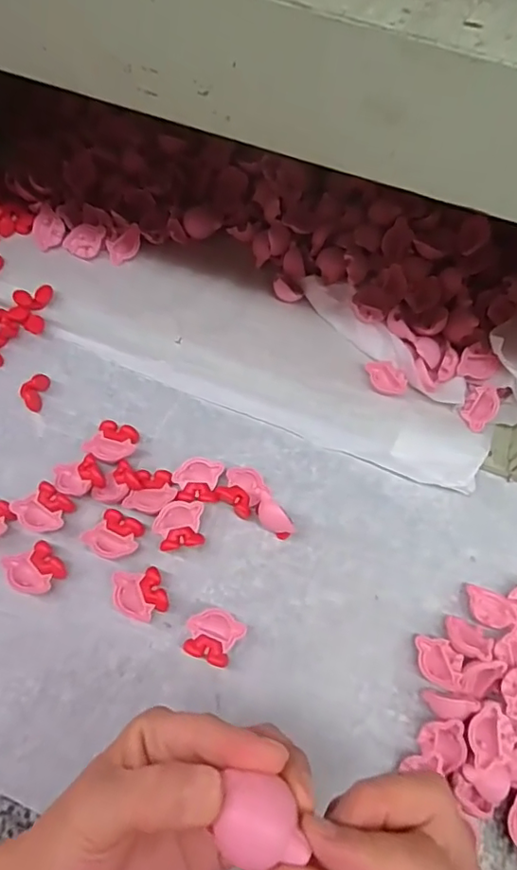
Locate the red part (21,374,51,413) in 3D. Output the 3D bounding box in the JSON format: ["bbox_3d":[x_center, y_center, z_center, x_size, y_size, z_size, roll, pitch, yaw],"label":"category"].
[{"bbox_3d":[-0.181,-0.035,0.435,0.015,0.013,0.031,8,65,-1],"label":"red part"}]

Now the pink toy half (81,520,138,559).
[{"bbox_3d":[-0.106,0.077,0.384,0.037,0.010,0.021,24,66,6],"label":"pink toy half"}]

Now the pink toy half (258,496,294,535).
[{"bbox_3d":[0.012,0.063,0.394,0.031,0.028,0.018,39,69,13],"label":"pink toy half"}]

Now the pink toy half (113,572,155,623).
[{"bbox_3d":[-0.086,0.111,0.369,0.022,0.015,0.036,-22,69,-14],"label":"pink toy half"}]

